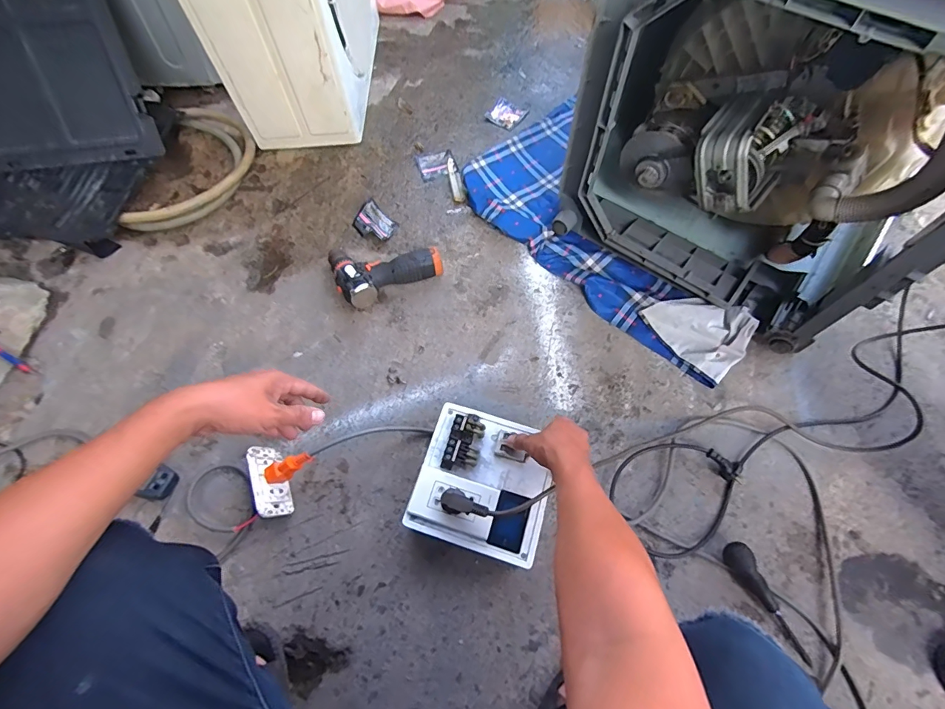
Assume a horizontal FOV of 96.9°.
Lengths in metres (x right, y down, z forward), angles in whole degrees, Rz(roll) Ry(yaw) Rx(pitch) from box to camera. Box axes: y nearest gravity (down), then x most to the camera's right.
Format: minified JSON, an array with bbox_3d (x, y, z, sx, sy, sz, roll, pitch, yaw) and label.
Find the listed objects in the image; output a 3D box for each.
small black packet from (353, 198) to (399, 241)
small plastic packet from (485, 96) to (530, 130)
[{"bbox_3d":[-0.206,-0.280,0.889,0.088,0.036,0.070,31,68,15],"label":"small black packet"},{"bbox_3d":[0.086,-0.604,1.051,0.090,0.006,0.086,34,69,16],"label":"small plastic packet"}]

